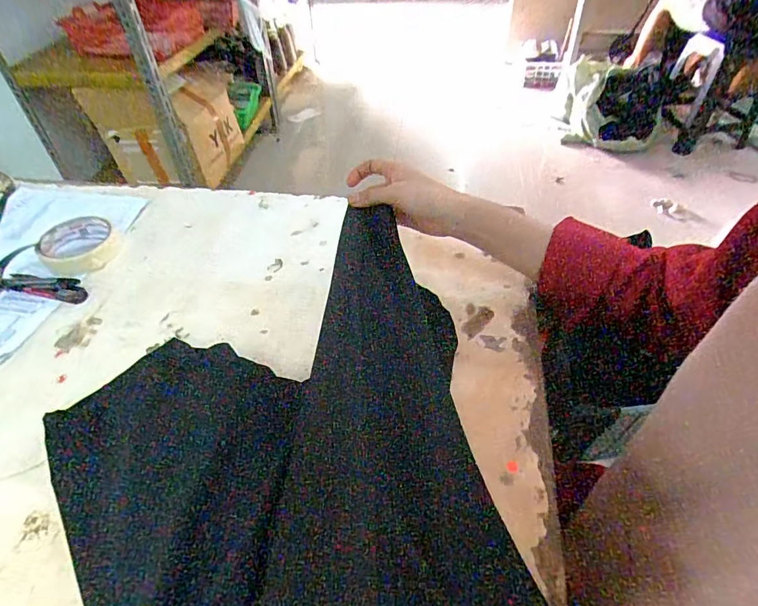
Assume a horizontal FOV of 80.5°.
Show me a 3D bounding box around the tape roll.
[{"bbox_3d":[-0.365,-0.071,0.545,0.101,0.023,0.086,32,56,28],"label":"tape roll"}]

